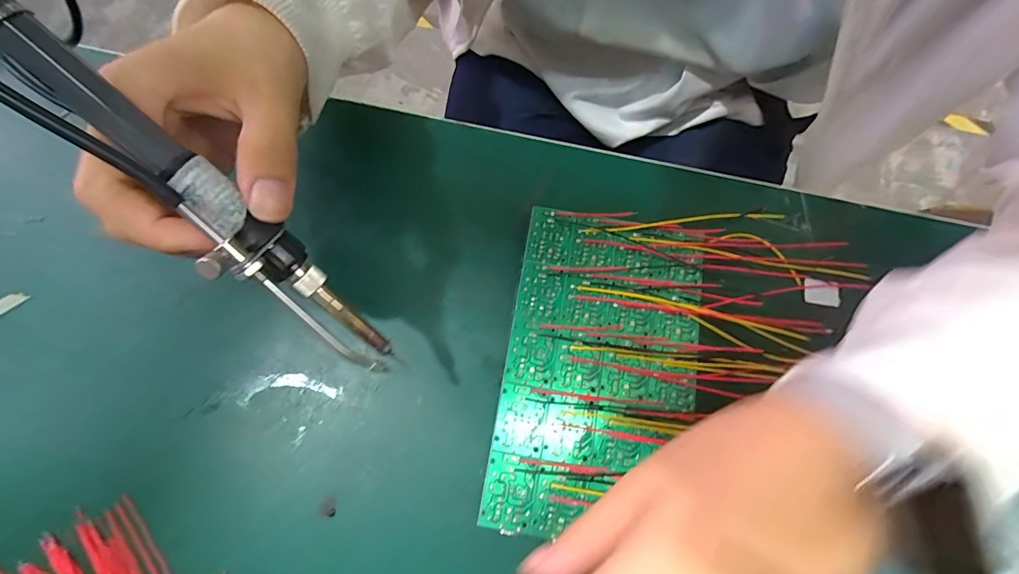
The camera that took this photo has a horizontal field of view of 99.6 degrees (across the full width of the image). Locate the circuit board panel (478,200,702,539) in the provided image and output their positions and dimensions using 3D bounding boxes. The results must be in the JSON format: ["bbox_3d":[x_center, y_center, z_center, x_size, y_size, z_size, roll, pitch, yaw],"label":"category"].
[{"bbox_3d":[0.049,0.044,0.240,0.099,0.016,0.169,10,74,3],"label":"circuit board panel"}]

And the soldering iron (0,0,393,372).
[{"bbox_3d":[-0.105,-0.029,0.141,0.022,0.022,0.187,-47,123,-12],"label":"soldering iron"}]

